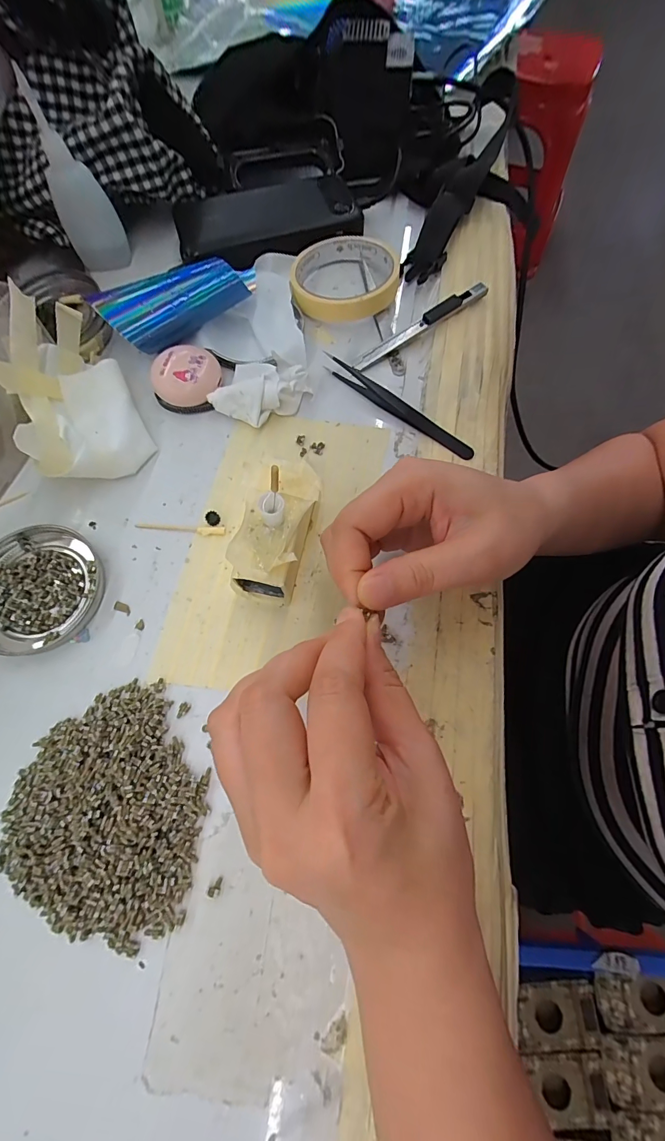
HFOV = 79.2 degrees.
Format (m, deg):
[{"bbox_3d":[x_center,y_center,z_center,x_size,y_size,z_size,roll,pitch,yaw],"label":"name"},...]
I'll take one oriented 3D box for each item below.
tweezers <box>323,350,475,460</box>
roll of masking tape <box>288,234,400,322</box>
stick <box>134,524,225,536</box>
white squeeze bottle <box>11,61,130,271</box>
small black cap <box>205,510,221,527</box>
[{"bbox_3d":[0.046,-0.121,0.290,0.130,0.015,0.011,37,74,12],"label":"tweezers"},{"bbox_3d":[0.011,-0.242,0.329,0.084,0.017,0.085,0,70,-1],"label":"roll of masking tape"},{"bbox_3d":[-0.099,-0.027,0.261,0.059,0.004,0.006,3,70,1],"label":"stick"},{"bbox_3d":[-0.198,-0.294,0.304,0.034,0.098,0.037,22,71,7],"label":"white squeeze bottle"},{"bbox_3d":[-0.078,-0.034,0.263,0.010,0.005,0.010,0,70,-1],"label":"small black cap"}]

